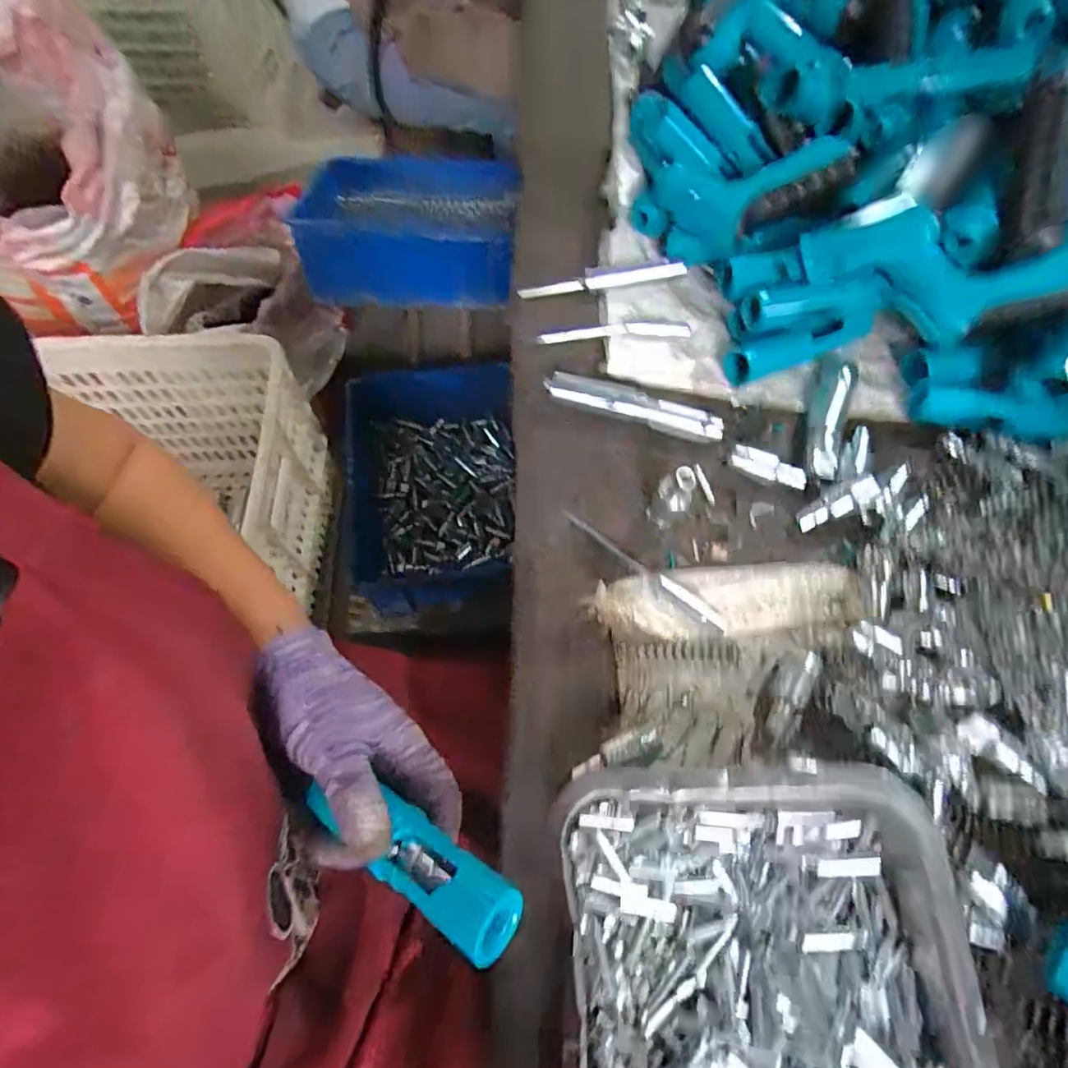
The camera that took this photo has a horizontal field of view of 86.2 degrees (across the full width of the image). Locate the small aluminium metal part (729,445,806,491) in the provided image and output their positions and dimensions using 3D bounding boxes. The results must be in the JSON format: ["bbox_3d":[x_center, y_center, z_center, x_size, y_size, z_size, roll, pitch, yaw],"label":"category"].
[{"bbox_3d":[0.162,-0.047,0.395,0.052,0.013,0.017,17,67,8],"label":"small aluminium metal part"}]

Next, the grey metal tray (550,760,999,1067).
[{"bbox_3d":[0.101,0.234,0.240,0.176,0.034,0.249,0,65,0],"label":"grey metal tray"}]

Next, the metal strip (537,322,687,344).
[{"bbox_3d":[0.064,-0.162,0.457,0.119,0.007,0.013,-1,65,0],"label":"metal strip"}]

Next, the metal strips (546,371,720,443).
[{"bbox_3d":[0.072,-0.093,0.415,0.129,0.007,0.024,18,89,3],"label":"metal strips"}]

